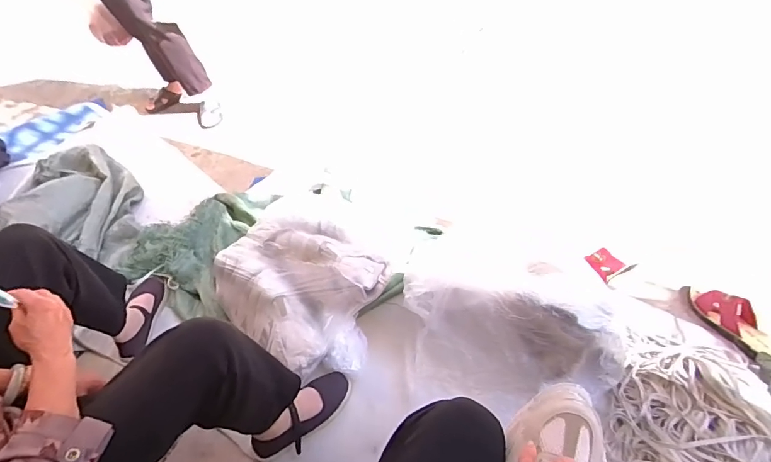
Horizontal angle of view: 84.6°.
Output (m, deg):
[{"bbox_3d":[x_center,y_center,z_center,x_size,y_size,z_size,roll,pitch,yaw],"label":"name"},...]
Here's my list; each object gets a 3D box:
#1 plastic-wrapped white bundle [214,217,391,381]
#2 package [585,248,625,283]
[{"bbox_3d":[-0.191,0.144,1.007,0.384,0.163,0.325,27,59,25],"label":"plastic-wrapped white bundle"},{"bbox_3d":[0.570,0.087,1.109,0.079,0.034,0.076,-23,53,-12],"label":"package"}]

